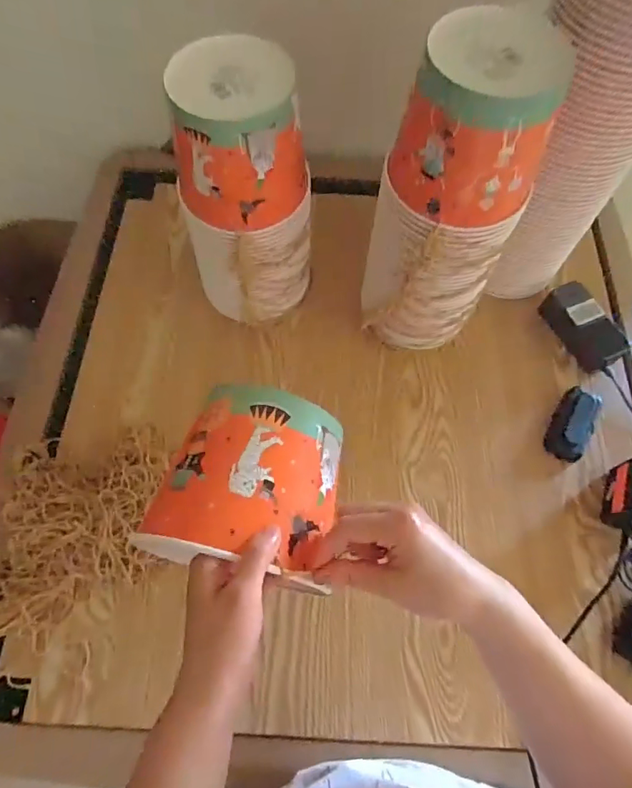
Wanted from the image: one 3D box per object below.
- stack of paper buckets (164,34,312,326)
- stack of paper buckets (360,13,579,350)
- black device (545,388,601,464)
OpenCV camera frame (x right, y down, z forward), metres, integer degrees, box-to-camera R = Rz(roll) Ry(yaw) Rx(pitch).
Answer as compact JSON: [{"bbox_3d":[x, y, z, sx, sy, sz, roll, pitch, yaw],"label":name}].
[{"bbox_3d":[-0.086,-0.229,0.631,0.145,0.322,0.125,41,70,15],"label":"stack of paper buckets"},{"bbox_3d":[0.151,-0.201,0.593,0.144,0.389,0.134,2,66,-1],"label":"stack of paper buckets"},{"bbox_3d":[0.352,0.041,0.684,0.052,0.028,0.101,26,68,9],"label":"black device"}]

